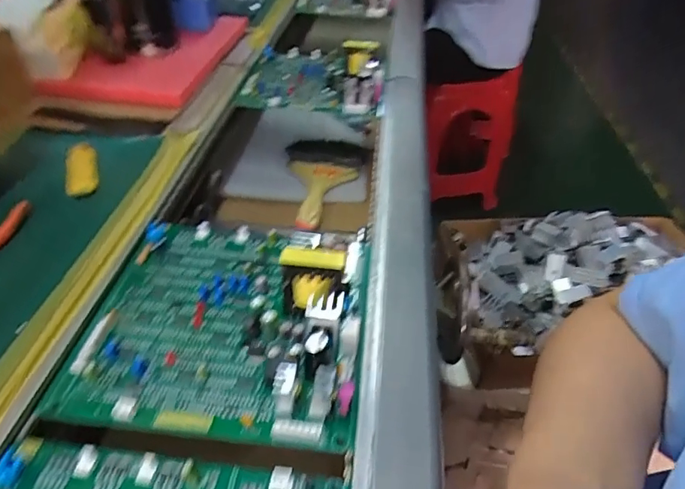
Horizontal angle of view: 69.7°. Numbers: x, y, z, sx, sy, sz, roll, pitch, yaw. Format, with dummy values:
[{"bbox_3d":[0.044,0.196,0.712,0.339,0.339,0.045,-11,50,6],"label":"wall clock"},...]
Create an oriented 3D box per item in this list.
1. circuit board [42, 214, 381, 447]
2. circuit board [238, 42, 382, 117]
[{"bbox_3d":[-0.074,0.033,0.335,0.181,0.053,0.180,5,41,3],"label":"circuit board"},{"bbox_3d":[-0.035,-0.240,0.658,0.174,0.053,0.183,5,41,2],"label":"circuit board"}]

